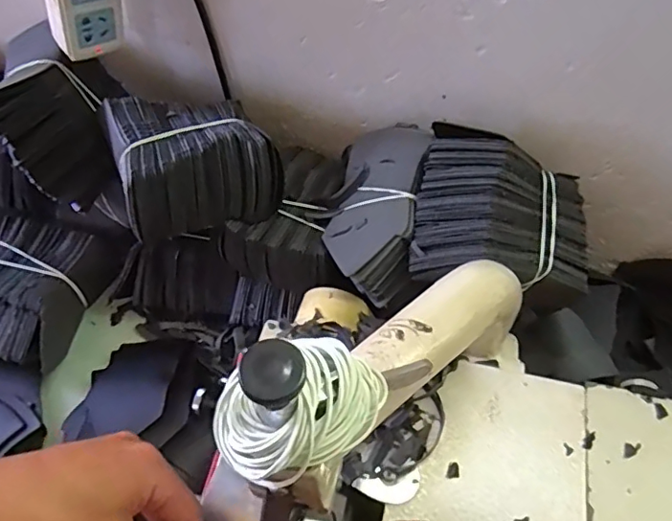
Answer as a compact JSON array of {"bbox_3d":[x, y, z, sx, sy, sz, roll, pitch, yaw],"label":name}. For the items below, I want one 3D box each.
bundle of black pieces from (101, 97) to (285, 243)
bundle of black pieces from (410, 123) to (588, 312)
[{"bbox_3d":[-0.129,-0.092,0.476,0.134,0.066,0.128,-22,61,-12],"label":"bundle of black pieces"},{"bbox_3d":[0.135,-0.038,0.426,0.141,0.063,0.123,7,59,5],"label":"bundle of black pieces"}]

